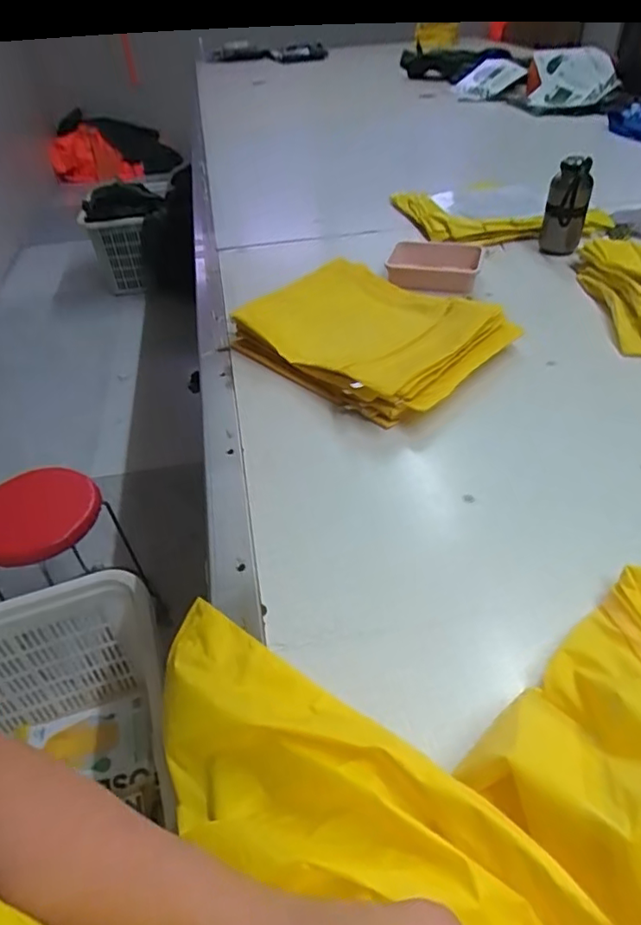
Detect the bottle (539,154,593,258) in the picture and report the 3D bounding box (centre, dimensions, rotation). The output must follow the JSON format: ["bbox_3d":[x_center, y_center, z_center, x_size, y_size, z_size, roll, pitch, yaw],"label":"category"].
[{"bbox_3d":[0.494,-0.508,1.138,0.080,0.162,0.080,12,43,21],"label":"bottle"}]

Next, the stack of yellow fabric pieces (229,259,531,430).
[{"bbox_3d":[0.075,-0.208,0.892,0.304,0.074,0.355,-34,50,-30],"label":"stack of yellow fabric pieces"}]

